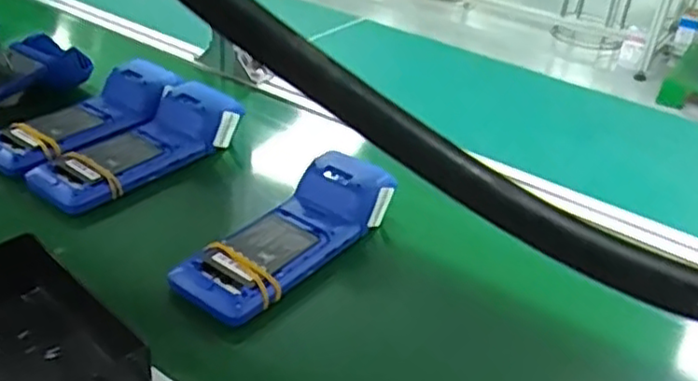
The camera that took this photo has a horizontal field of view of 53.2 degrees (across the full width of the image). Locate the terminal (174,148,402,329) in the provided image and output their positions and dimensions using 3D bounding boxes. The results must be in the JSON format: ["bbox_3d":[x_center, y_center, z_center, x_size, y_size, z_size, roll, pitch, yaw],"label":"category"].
[{"bbox_3d":[-0.053,0.037,0.611,0.084,0.045,0.217,23,39,32],"label":"terminal"}]

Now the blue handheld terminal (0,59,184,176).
[{"bbox_3d":[-0.281,-0.085,0.758,0.093,0.039,0.216,19,36,27],"label":"blue handheld terminal"}]

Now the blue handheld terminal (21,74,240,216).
[{"bbox_3d":[-0.220,-0.050,0.722,0.085,0.049,0.229,24,39,33],"label":"blue handheld terminal"}]

